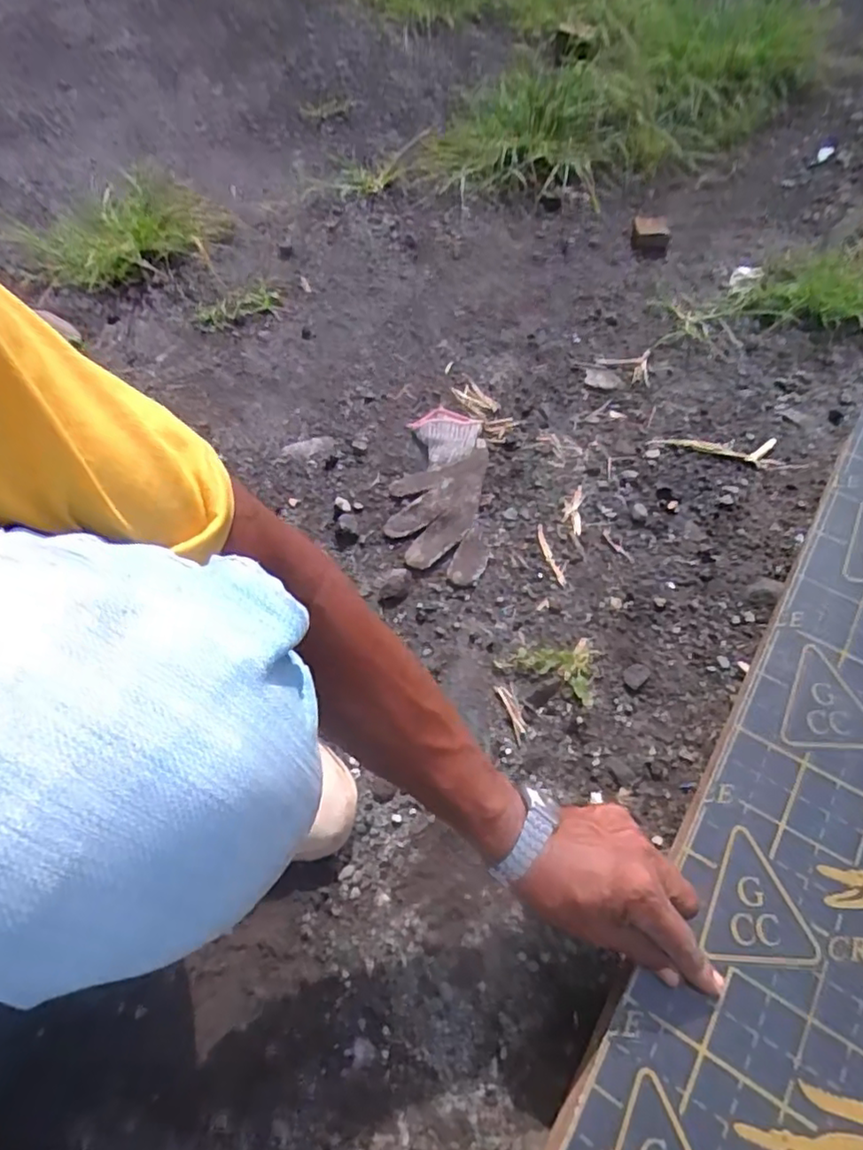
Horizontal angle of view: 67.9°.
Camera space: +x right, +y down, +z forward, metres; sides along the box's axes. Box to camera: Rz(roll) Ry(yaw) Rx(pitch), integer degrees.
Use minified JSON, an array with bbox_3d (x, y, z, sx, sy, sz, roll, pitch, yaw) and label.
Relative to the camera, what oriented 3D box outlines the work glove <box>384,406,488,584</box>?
[{"bbox_3d":[0.008,-0.099,0.726,0.106,0.019,0.236,2,58,2],"label":"work glove"}]

